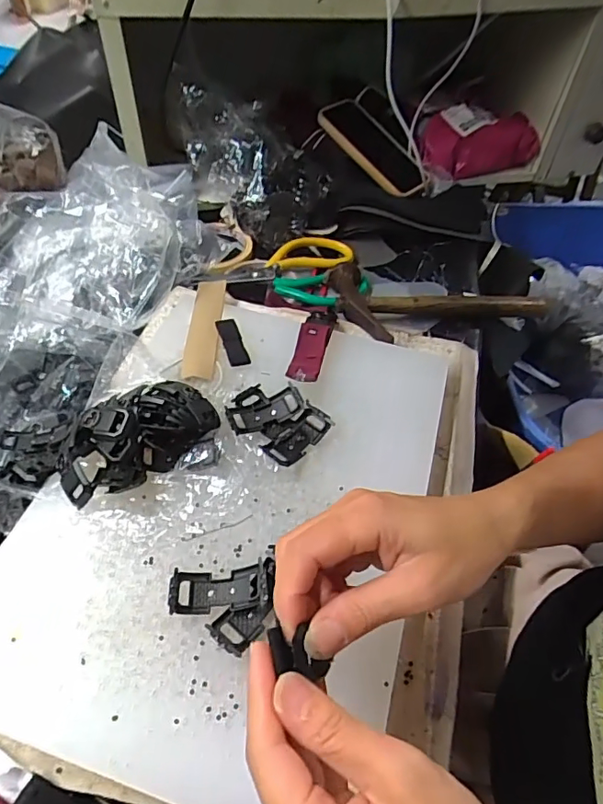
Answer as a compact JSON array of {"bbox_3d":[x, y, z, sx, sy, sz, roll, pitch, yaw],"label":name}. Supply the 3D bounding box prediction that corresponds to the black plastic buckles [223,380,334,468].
[{"bbox_3d":[-0.020,0.014,0.399,0.071,0.021,0.057,36,60,23],"label":"black plastic buckles"}]

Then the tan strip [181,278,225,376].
[{"bbox_3d":[-0.087,-0.070,0.470,0.027,0.007,0.126,6,48,-8],"label":"tan strip"}]

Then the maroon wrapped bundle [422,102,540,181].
[{"bbox_3d":[0.252,-0.367,0.730,0.167,0.065,0.059,-14,53,-14],"label":"maroon wrapped bundle"}]

